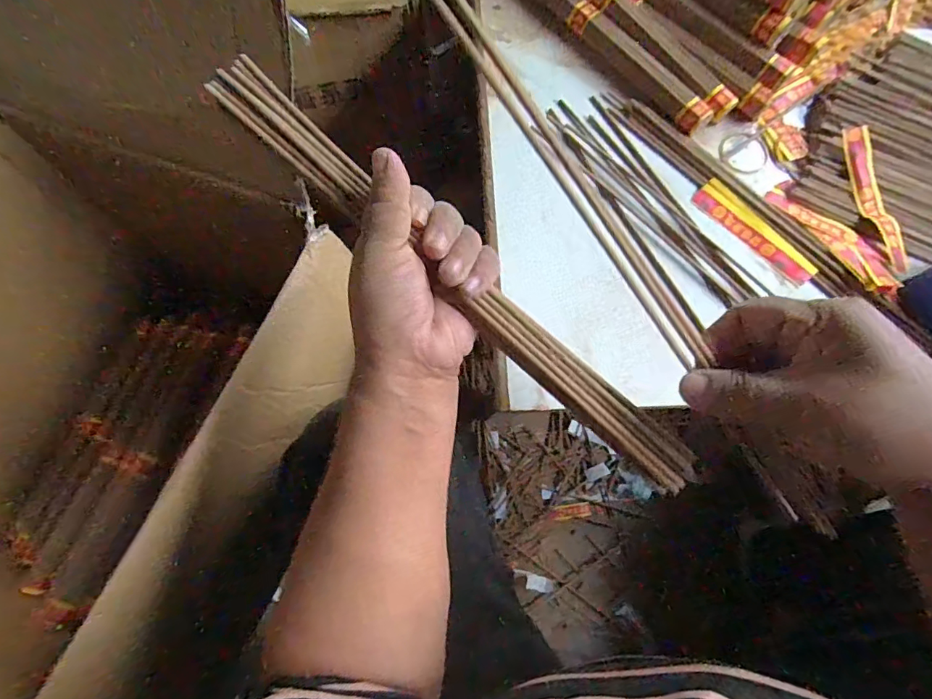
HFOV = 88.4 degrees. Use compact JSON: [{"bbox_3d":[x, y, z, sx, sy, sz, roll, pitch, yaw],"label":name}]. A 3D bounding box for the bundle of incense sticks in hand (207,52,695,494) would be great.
[{"bbox_3d":[-0.007,-0.039,0.250,0.314,0.009,0.028,42,76,1],"label":"bundle of incense sticks in hand"}]

